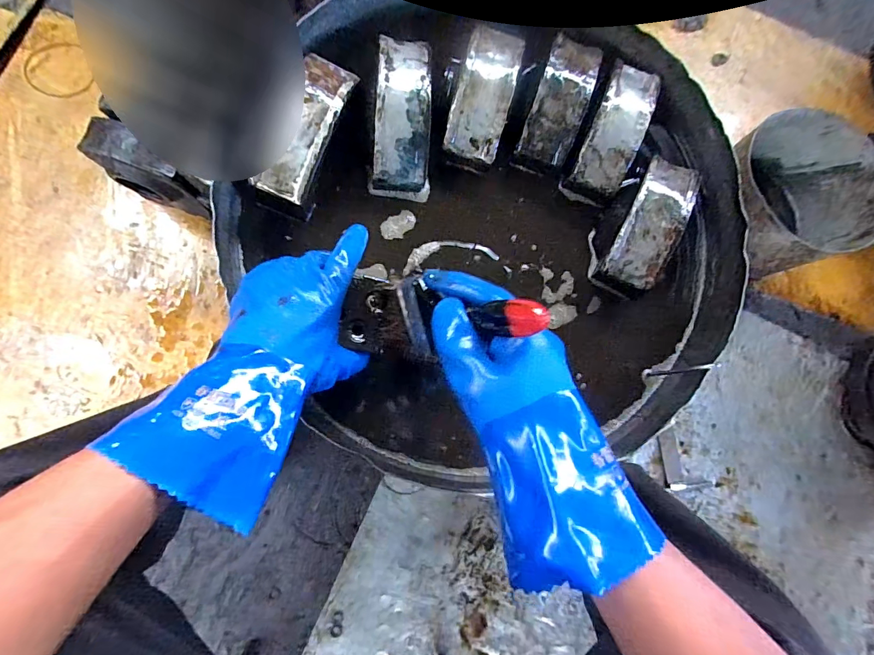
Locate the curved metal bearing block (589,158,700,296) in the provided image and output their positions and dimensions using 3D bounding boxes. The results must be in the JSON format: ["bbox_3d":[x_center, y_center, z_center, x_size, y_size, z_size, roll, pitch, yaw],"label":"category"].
[{"bbox_3d":[0.242,-0.118,0.471,0.062,0.043,0.155,27,82,-2],"label":"curved metal bearing block"}]

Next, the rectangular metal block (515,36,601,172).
[{"bbox_3d":[0.143,-0.264,0.482,0.058,0.043,0.148,19,82,-3],"label":"rectangular metal block"}]

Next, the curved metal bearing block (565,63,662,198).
[{"bbox_3d":[0.209,-0.233,0.486,0.058,0.043,0.160,24,82,-2],"label":"curved metal bearing block"}]

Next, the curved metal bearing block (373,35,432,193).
[{"bbox_3d":[-0.038,-0.243,0.468,0.061,0.048,0.167,3,83,-5],"label":"curved metal bearing block"}]

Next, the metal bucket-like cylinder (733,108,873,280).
[{"bbox_3d":[0.681,-0.254,0.831,0.286,0.177,0.284,1,82,-6],"label":"metal bucket-like cylinder"}]

